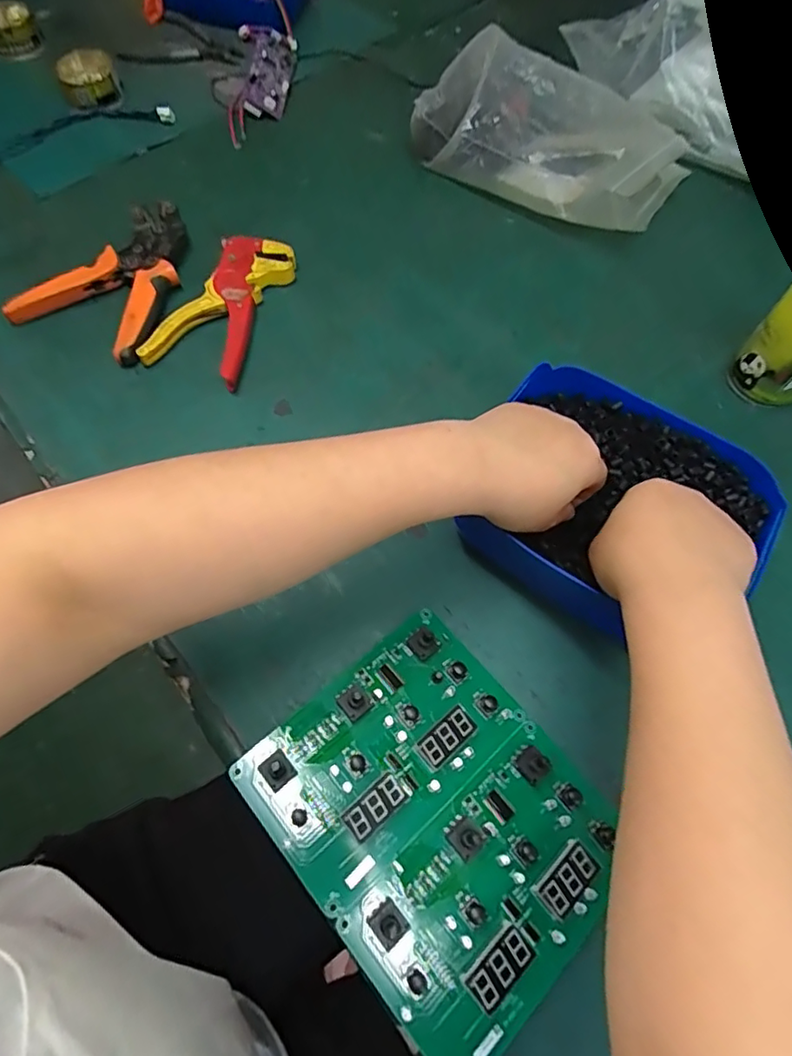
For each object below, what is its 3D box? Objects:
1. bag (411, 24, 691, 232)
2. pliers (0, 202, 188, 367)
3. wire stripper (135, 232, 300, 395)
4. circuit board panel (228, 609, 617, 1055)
[{"bbox_3d":[0.165,-0.407,0.580,0.251,0.086,0.157,33,68,12],"label":"bag"},{"bbox_3d":[-0.258,-0.236,0.518,0.125,0.028,0.168,19,66,6],"label":"pliers"},{"bbox_3d":[-0.154,-0.202,0.509,0.085,0.024,0.159,18,66,6],"label":"wire stripper"},{"bbox_3d":[0.026,0.168,0.331,0.162,0.015,0.197,-35,71,-24],"label":"circuit board panel"}]

